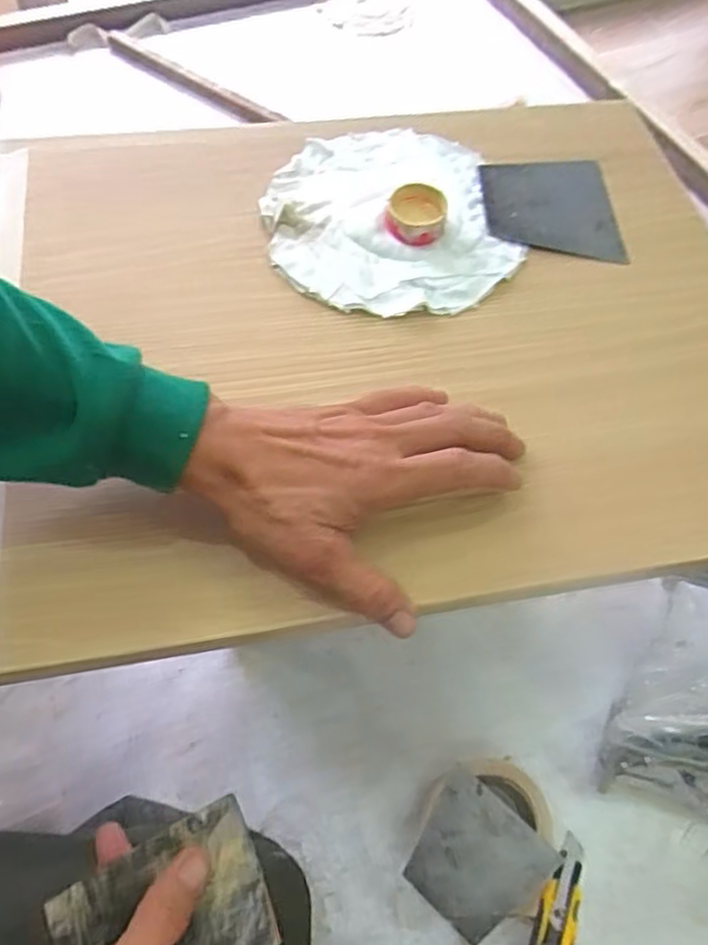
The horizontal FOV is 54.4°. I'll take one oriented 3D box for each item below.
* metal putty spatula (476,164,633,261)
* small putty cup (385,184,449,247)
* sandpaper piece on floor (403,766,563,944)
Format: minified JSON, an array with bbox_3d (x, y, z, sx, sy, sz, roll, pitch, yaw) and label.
[{"bbox_3d":[0.141,-0.190,0.496,0.097,0.011,0.098,1,60,-3],"label":"metal putty spatula"},{"bbox_3d":[0.042,-0.173,0.463,0.039,0.020,0.038,2,60,-3],"label":"small putty cup"},{"bbox_3d":[0.099,0.314,0.562,0.101,0.008,0.096,39,63,16],"label":"sandpaper piece on floor"}]

